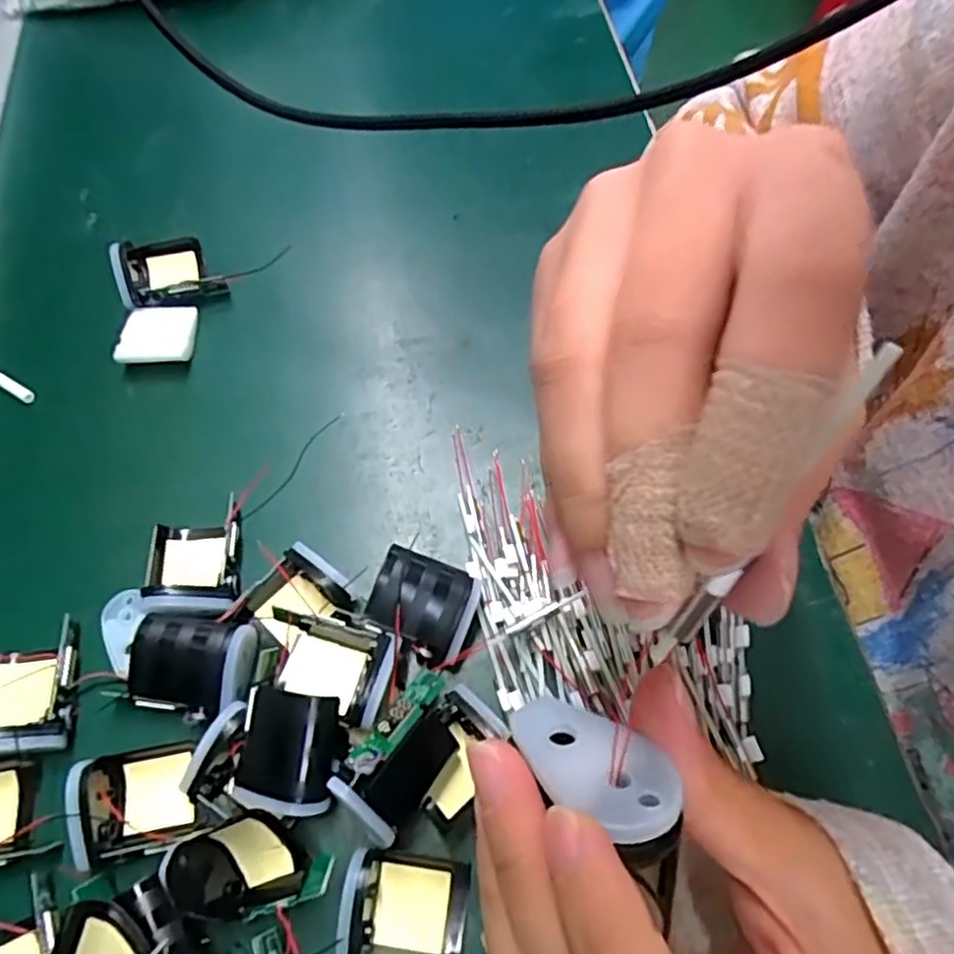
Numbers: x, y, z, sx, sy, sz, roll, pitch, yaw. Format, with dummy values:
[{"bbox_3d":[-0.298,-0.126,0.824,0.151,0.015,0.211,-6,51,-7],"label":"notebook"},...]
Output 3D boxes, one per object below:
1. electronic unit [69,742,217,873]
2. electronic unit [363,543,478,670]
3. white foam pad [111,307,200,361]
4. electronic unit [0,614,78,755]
[{"bbox_3d":[-0.123,0.117,0.244,0.042,0.023,0.035,-13,65,-7],"label":"electronic unit"},{"bbox_3d":[-0.023,0.051,0.275,0.041,0.019,0.036,24,76,3],"label":"electronic unit"},{"bbox_3d":[-0.160,-0.073,0.340,0.036,0.010,0.034,-5,64,-4],"label":"white foam pad"},{"bbox_3d":[-0.178,0.082,0.261,0.038,0.019,0.049,-10,64,-6],"label":"electronic unit"}]

